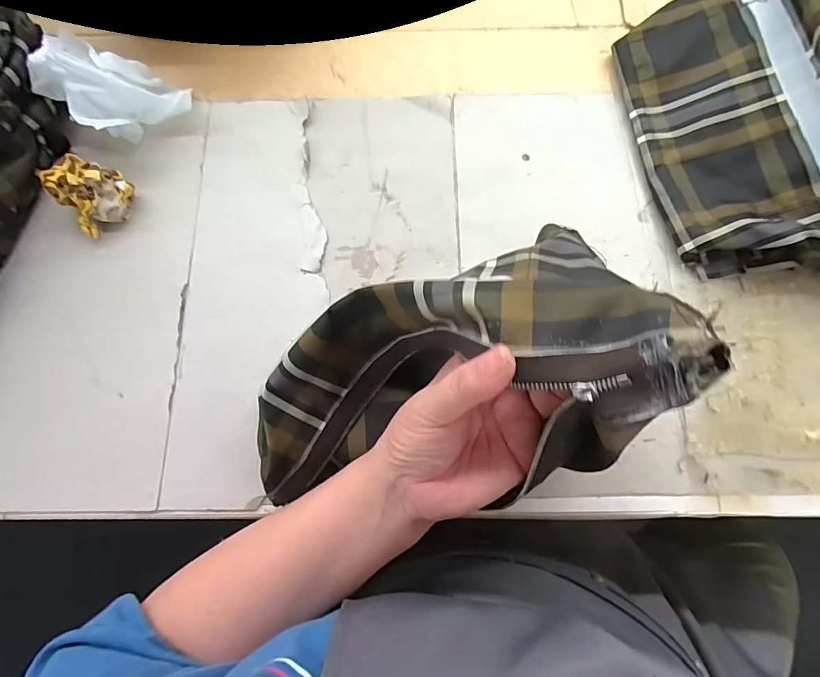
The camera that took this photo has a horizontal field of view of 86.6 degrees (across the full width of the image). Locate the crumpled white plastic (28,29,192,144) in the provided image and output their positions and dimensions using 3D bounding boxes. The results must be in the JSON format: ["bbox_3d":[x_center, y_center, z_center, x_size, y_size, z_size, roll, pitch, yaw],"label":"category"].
[{"bbox_3d":[-0.270,-0.226,0.385,0.116,0.058,0.087,36,80,8],"label":"crumpled white plastic"}]

